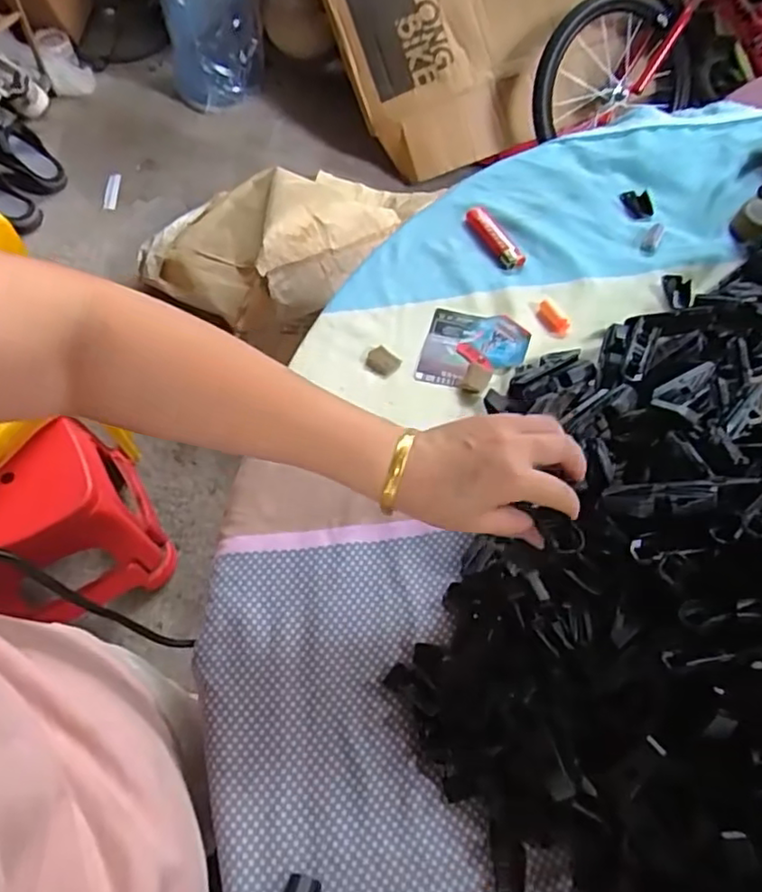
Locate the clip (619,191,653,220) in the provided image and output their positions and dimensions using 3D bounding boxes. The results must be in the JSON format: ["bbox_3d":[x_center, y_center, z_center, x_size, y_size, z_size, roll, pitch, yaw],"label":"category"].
[{"bbox_3d":[0.267,-0.254,0.676,0.027,0.012,0.037,-15,60,-9],"label":"clip"}]

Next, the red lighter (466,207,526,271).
[{"bbox_3d":[0.113,-0.208,0.640,0.024,0.011,0.081,-23,62,-13],"label":"red lighter"}]

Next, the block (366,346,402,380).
[{"bbox_3d":[0.001,-0.073,0.565,0.028,0.010,0.020,37,66,20],"label":"block"}]

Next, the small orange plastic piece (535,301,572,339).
[{"bbox_3d":[0.158,-0.116,0.593,0.016,0.008,0.037,-28,63,-16],"label":"small orange plastic piece"}]

